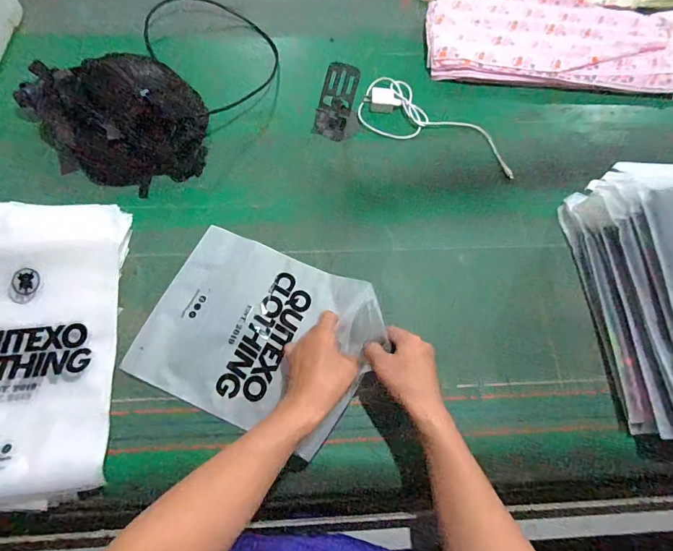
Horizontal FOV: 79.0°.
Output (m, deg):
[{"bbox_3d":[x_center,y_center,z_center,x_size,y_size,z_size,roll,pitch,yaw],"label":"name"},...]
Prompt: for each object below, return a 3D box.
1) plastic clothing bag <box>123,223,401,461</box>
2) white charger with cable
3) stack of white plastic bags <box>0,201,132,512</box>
[{"bbox_3d":[-0.102,0.076,0.567,0.321,0.049,0.244,22,67,7],"label":"plastic clothing bag"},{"bbox_3d":[0.188,-0.279,0.756,0.301,0.021,0.125,24,67,8],"label":"white charger with cable"},{"bbox_3d":[-0.437,0.087,0.537,0.286,0.060,0.395,-4,66,-4],"label":"stack of white plastic bags"}]

